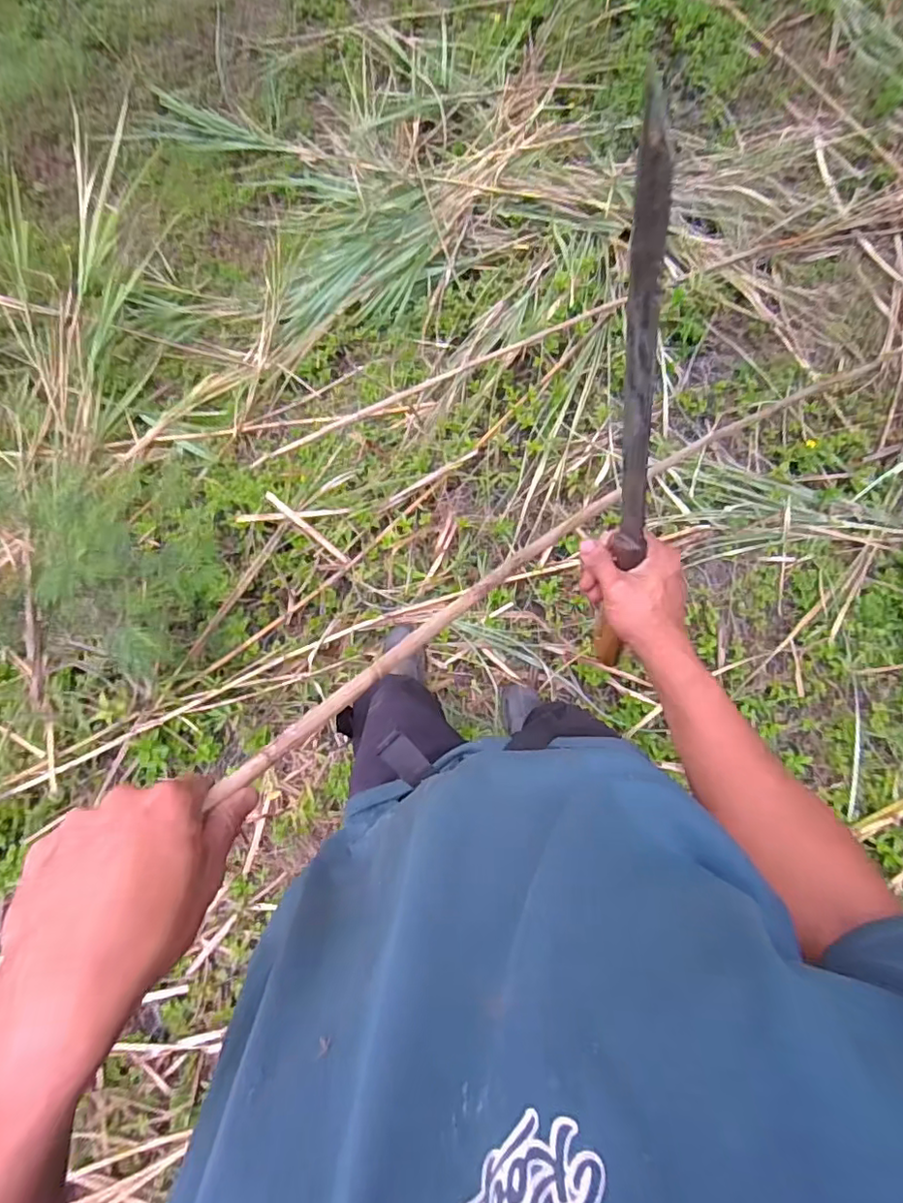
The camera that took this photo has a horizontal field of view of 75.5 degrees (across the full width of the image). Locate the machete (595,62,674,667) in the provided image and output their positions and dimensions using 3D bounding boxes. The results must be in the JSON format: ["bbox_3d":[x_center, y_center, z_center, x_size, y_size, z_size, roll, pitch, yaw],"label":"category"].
[{"bbox_3d":[0.143,-0.123,0.465,0.025,0.033,0.439,-2,122,5],"label":"machete"}]

